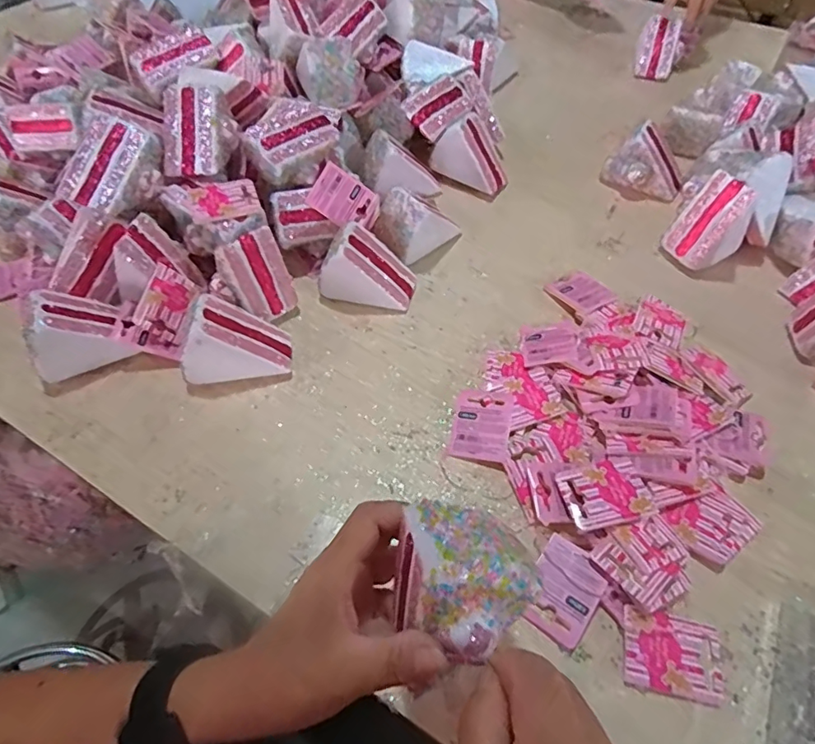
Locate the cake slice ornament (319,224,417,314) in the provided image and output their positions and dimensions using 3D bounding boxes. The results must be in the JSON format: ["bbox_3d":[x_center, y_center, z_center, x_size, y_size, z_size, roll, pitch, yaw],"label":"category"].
[{"bbox_3d":[-0.036,-0.101,0.488,0.086,0.065,0.056,8,54,5],"label":"cake slice ornament"}]

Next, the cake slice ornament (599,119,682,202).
[{"bbox_3d":[0.280,-0.241,0.597,0.059,0.062,0.077,-30,60,-20],"label":"cake slice ornament"}]

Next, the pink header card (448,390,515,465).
[{"bbox_3d":[0.062,0.043,0.420,0.045,0.009,0.062,12,55,7],"label":"pink header card"}]

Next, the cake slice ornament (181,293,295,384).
[{"bbox_3d":[-0.146,-0.029,0.435,0.086,0.064,0.056,-6,54,-5],"label":"cake slice ornament"}]

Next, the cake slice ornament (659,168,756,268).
[{"bbox_3d":[0.306,-0.149,0.516,0.062,0.088,0.053,-25,58,-17],"label":"cake slice ornament"}]

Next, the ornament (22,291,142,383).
[{"bbox_3d":[-0.283,-0.039,0.438,0.077,0.057,0.055,-22,57,-15],"label":"ornament"}]

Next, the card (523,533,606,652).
[{"bbox_3d":[0.107,0.150,0.352,0.045,0.009,0.061,32,60,20],"label":"card"}]

